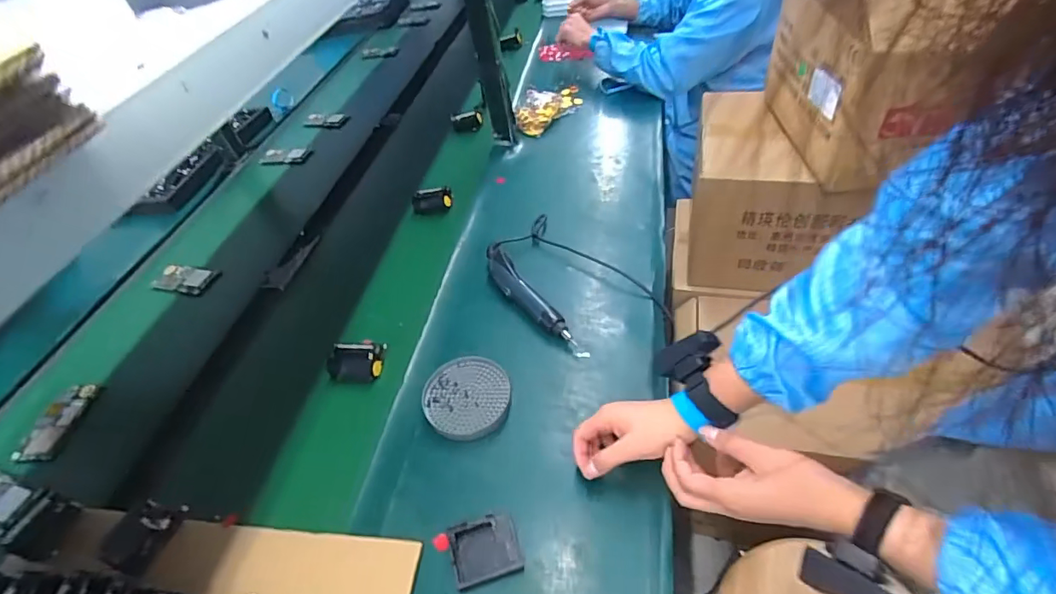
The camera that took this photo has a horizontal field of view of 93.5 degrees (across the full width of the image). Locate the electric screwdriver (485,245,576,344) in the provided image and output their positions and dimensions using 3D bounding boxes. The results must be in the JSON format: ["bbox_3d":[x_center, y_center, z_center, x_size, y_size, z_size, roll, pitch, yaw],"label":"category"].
[{"bbox_3d":[-0.010,-0.006,0.771,0.050,0.032,0.244,-27,51,-18],"label":"electric screwdriver"}]

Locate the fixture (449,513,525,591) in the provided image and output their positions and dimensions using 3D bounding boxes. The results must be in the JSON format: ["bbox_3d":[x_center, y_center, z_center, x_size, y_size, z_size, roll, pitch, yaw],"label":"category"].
[{"bbox_3d":[-0.046,0.270,0.533,0.071,0.010,0.063,-16,48,-9],"label":"fixture"}]

